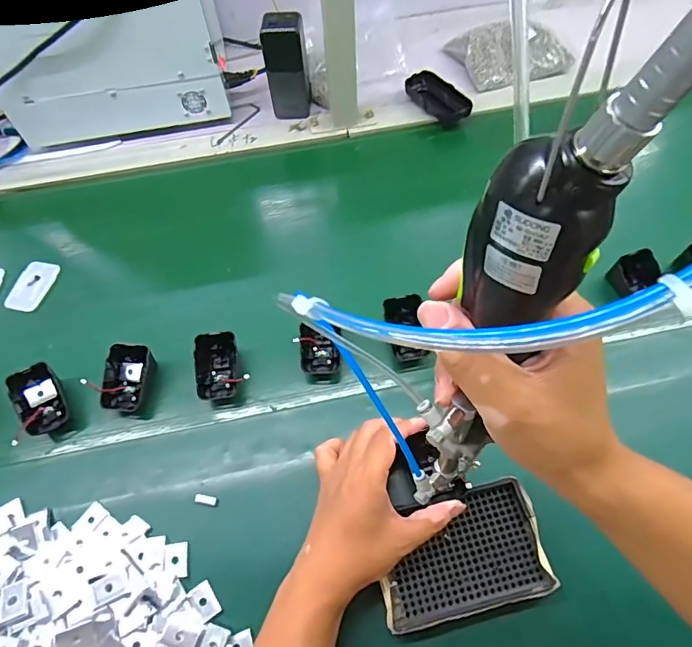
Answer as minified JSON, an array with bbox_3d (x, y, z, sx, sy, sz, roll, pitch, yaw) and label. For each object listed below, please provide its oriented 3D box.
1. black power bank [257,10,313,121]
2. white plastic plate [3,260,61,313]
[{"bbox_3d":[-0.084,-0.366,0.684,0.060,0.128,0.059,-4,60,0],"label":"black power bank"},{"bbox_3d":[-0.390,-0.047,0.592,0.046,0.008,0.071,10,64,6],"label":"white plastic plate"}]

